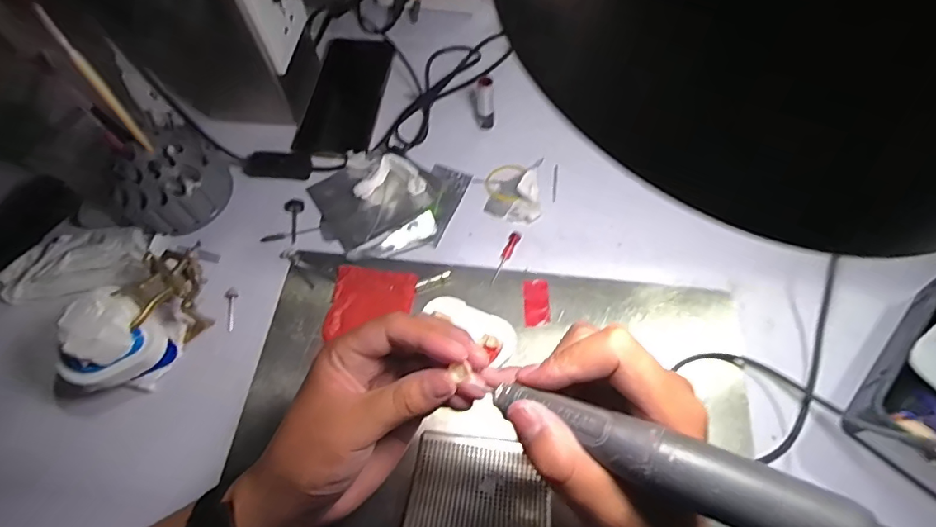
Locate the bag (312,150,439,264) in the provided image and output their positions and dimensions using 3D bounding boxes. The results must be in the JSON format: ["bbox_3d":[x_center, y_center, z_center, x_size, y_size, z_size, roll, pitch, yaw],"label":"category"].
[{"bbox_3d":[-0.091,-0.065,0.487,0.113,0.029,0.113,-17,64,-6],"label":"bag"}]

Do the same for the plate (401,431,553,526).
[{"bbox_3d":[0.006,0.170,0.359,0.102,0.015,0.098,5,47,0],"label":"plate"}]

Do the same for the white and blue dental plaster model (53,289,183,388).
[{"bbox_3d":[-0.276,0.069,0.401,0.062,0.076,0.068,32,69,17],"label":"white and blue dental plaster model"}]

